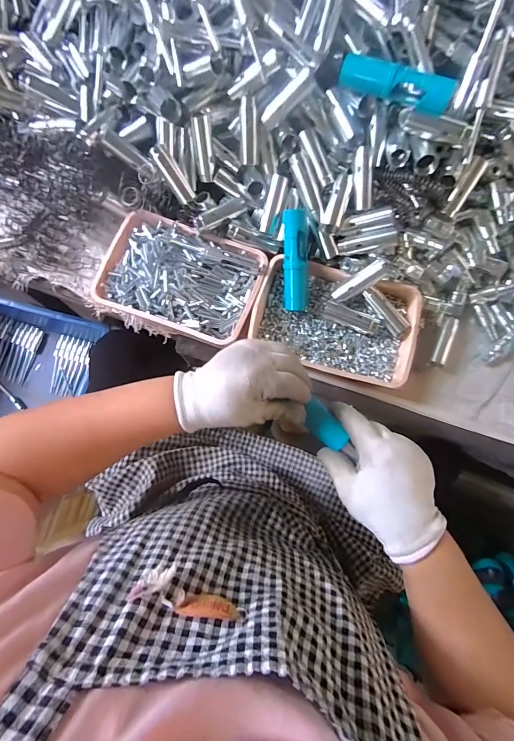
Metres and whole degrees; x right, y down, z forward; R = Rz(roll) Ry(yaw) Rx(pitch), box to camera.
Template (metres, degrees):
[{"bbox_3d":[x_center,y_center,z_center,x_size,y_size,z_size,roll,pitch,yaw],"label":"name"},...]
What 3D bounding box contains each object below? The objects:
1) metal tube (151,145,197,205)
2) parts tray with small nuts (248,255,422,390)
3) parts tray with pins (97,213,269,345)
[{"bbox_3d":[-0.105,-0.244,0.446,0.018,0.015,0.070,-42,115,-8],"label":"metal tube"},{"bbox_3d":[0.100,-0.063,0.464,0.197,0.042,0.128,15,78,3],"label":"parts tray with small nuts"},{"bbox_3d":[-0.100,-0.119,0.470,0.202,0.033,0.136,19,79,4],"label":"parts tray with pins"}]

